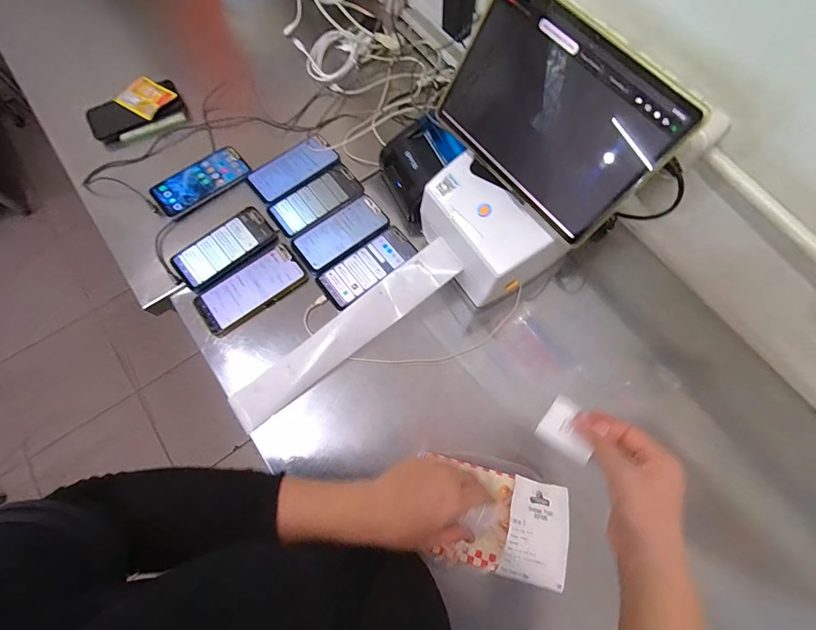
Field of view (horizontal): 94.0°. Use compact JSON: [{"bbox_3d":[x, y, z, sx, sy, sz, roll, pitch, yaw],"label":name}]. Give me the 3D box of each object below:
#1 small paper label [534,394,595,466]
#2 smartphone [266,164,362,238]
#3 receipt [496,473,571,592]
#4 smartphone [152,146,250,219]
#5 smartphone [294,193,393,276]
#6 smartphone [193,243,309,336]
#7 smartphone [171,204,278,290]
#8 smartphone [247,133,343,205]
[{"bbox_3d":[0.162,0.114,0.378,0.053,0.004,0.048,32,89,15],"label":"small paper label"},{"bbox_3d":[-0.160,-0.203,0.667,0.160,0.009,0.079,-36,75,-11],"label":"smartphone"},{"bbox_3d":[0.157,0.260,0.455,0.076,0.018,0.111,14,72,5],"label":"receipt"},{"bbox_3d":[-0.365,-0.238,0.673,0.159,0.014,0.089,-42,79,-16],"label":"smartphone"},{"bbox_3d":[-0.114,-0.140,0.651,0.162,0.009,0.087,-39,75,-12],"label":"smartphone"},{"bbox_3d":[-0.254,-0.044,0.610,0.170,0.011,0.087,-37,75,-12],"label":"smartphone"},{"bbox_3d":[-0.305,-0.112,0.634,0.161,0.012,0.081,-41,76,-12],"label":"smartphone"},{"bbox_3d":[-0.207,-0.265,0.687,0.158,0.012,0.081,-38,75,-12],"label":"smartphone"}]

